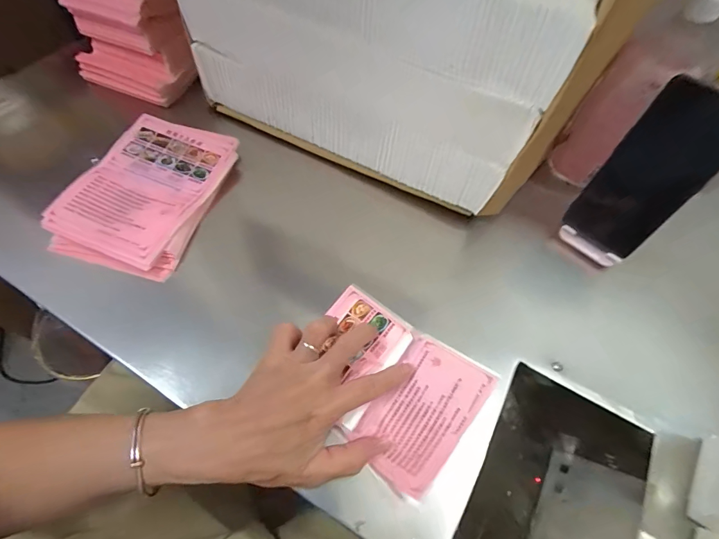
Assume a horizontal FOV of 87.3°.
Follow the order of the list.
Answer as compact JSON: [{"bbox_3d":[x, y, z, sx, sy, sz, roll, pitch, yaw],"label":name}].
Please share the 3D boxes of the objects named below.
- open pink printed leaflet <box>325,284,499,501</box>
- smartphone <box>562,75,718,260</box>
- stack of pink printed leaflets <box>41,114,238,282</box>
[{"bbox_3d":[0.021,0.093,0.327,0.154,0.022,0.117,38,64,16],"label":"open pink printed leaflet"},{"bbox_3d":[0.271,-0.084,0.354,0.075,0.159,0.006,39,50,18],"label":"smartphone"},{"bbox_3d":[-0.226,-0.087,0.406,0.131,0.021,0.188,16,61,4],"label":"stack of pink printed leaflets"}]

